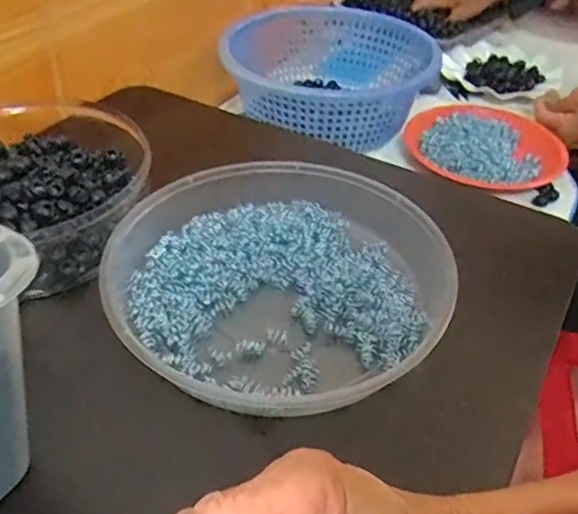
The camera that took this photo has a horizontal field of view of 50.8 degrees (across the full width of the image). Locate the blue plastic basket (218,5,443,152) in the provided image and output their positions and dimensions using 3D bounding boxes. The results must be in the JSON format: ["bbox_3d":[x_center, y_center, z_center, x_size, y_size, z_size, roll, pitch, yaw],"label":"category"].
[{"bbox_3d":[0.053,-0.235,0.801,0.235,0.095,0.267,20,44,18],"label":"blue plastic basket"}]

